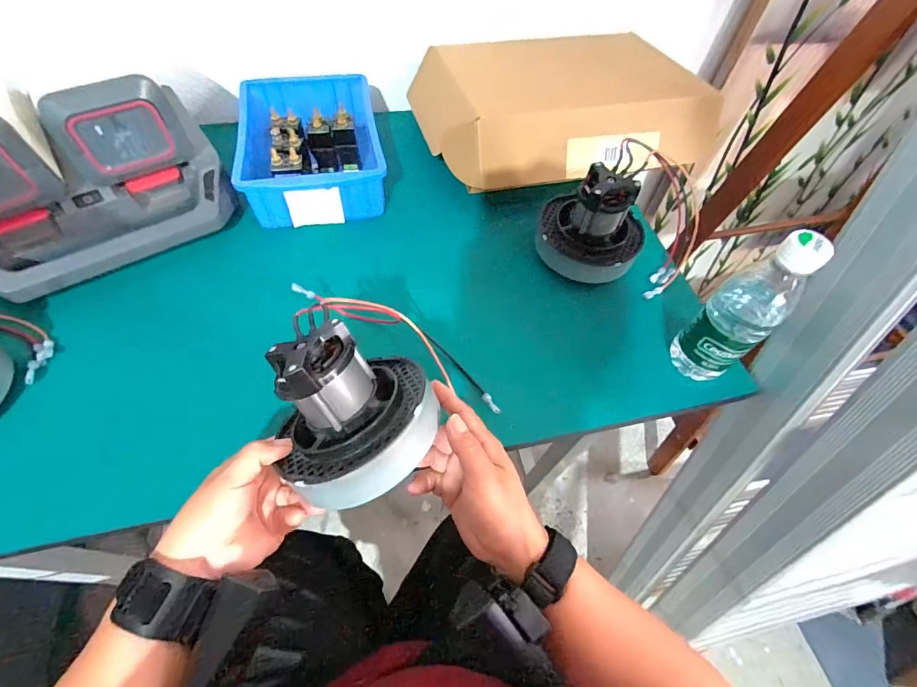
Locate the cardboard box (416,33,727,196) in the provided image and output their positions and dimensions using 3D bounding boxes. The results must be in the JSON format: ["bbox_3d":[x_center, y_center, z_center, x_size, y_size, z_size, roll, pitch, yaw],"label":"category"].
[{"bbox_3d":[0.142,-0.341,0.605,0.383,0.089,0.245,-13,59,-12],"label":"cardboard box"}]

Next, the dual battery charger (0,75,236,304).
[{"bbox_3d":[-0.399,-0.170,0.435,0.269,0.146,0.110,-32,64,-21],"label":"dual battery charger"}]

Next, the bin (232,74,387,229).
[{"bbox_3d":[-0.200,-0.274,0.572,0.169,0.077,0.235,-9,58,-9],"label":"bin"}]

